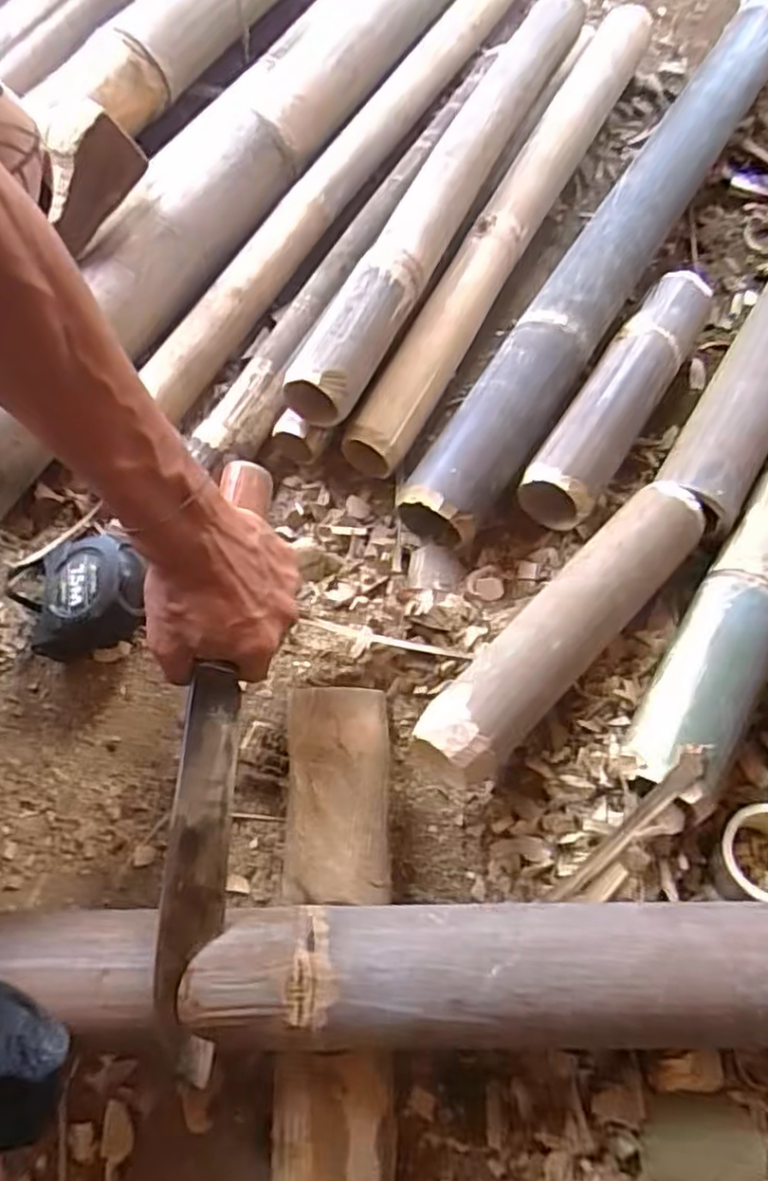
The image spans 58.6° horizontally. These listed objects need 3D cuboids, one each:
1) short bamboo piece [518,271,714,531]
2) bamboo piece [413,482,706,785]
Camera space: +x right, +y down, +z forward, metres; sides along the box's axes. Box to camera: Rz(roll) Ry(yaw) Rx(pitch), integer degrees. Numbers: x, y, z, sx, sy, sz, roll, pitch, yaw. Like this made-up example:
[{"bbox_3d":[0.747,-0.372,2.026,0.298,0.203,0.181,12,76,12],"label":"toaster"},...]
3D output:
[{"bbox_3d":[0.211,-0.174,0.610,0.064,0.063,0.287,31,69,11],"label":"short bamboo piece"},{"bbox_3d":[0.137,0.026,0.501,0.064,0.066,0.282,42,72,13],"label":"bamboo piece"}]

